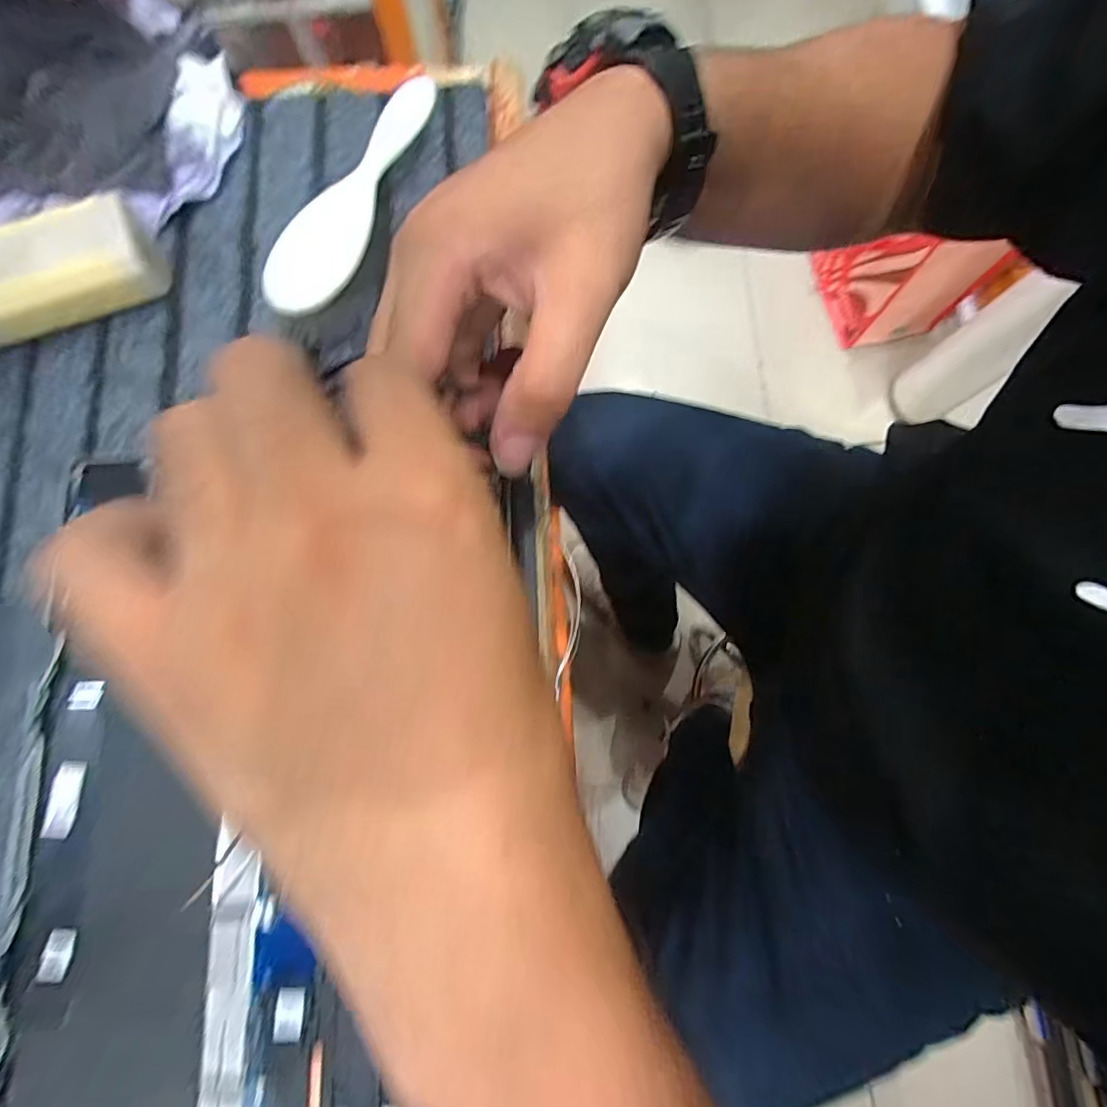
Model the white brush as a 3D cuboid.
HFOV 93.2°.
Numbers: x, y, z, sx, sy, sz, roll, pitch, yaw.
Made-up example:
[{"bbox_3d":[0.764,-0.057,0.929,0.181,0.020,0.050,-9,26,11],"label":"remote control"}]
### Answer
[{"bbox_3d":[-0.093,-0.173,0.260,0.028,0.030,0.144,24,80,4],"label":"white brush"}]

